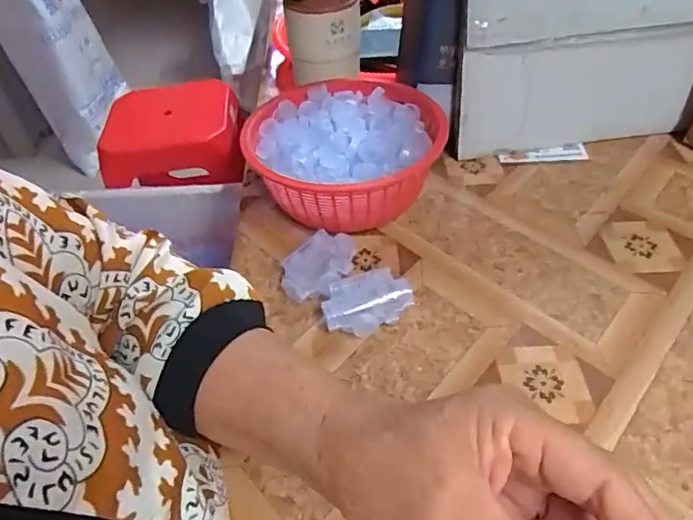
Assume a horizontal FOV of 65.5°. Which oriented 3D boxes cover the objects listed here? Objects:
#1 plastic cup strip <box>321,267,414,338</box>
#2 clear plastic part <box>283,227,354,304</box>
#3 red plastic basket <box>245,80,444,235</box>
[{"bbox_3d":[0.016,0.036,0.422,0.069,0.032,0.042,-17,46,-10],"label":"plastic cup strip"},{"bbox_3d":[-0.023,0.006,0.459,0.043,0.030,0.068,21,51,25],"label":"clear plastic part"},{"bbox_3d":[-0.001,-0.095,0.522,0.177,0.080,0.180,10,47,15],"label":"red plastic basket"}]

